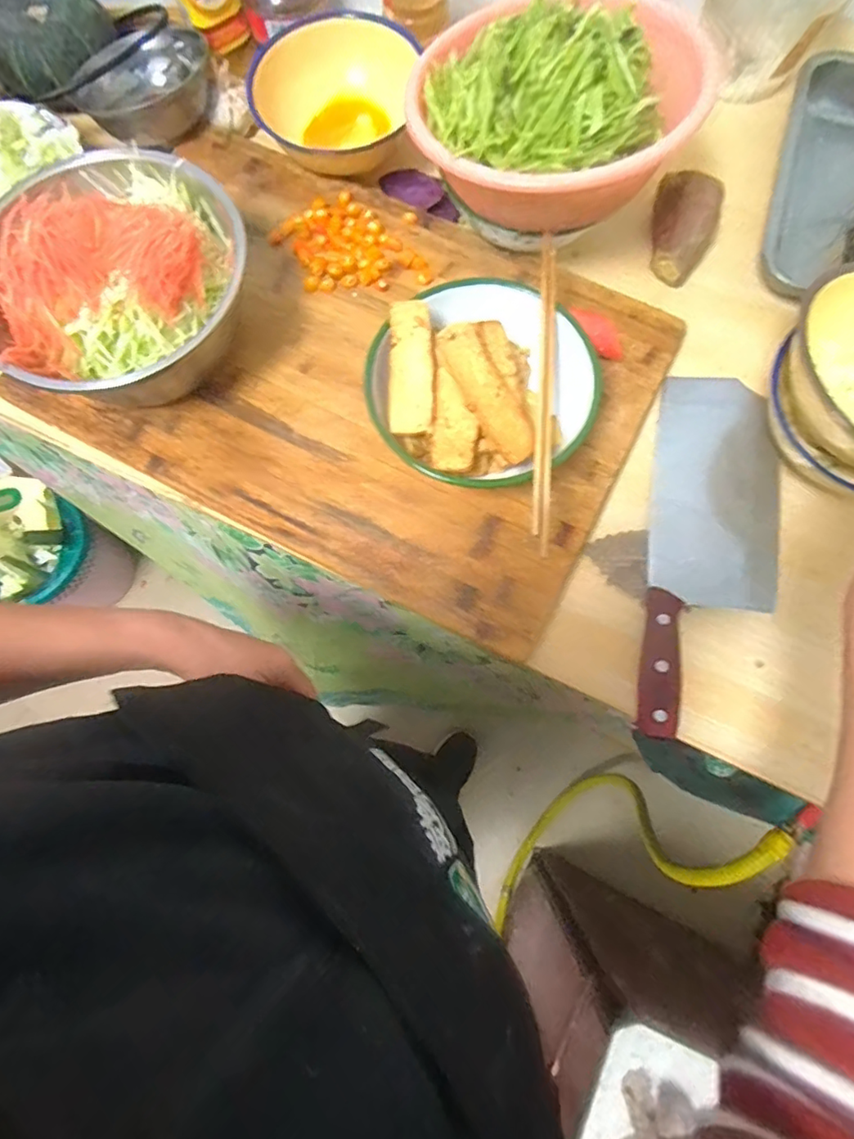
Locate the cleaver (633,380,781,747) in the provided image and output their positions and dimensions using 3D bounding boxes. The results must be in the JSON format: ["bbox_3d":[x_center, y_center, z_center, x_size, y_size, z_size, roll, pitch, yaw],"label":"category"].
[{"bbox_3d":[0.246,-0.022,0.476,0.098,0.028,0.322,10,76,4],"label":"cleaver"}]

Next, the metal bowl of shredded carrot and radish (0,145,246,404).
[{"bbox_3d":[-0.252,-0.236,0.464,0.204,0.124,0.219,0,76,1],"label":"metal bowl of shredded carrot and radish"}]

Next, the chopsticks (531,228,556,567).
[{"bbox_3d":[0.089,-0.139,0.419,0.012,0.011,0.264,4,76,3],"label":"chopsticks"}]

